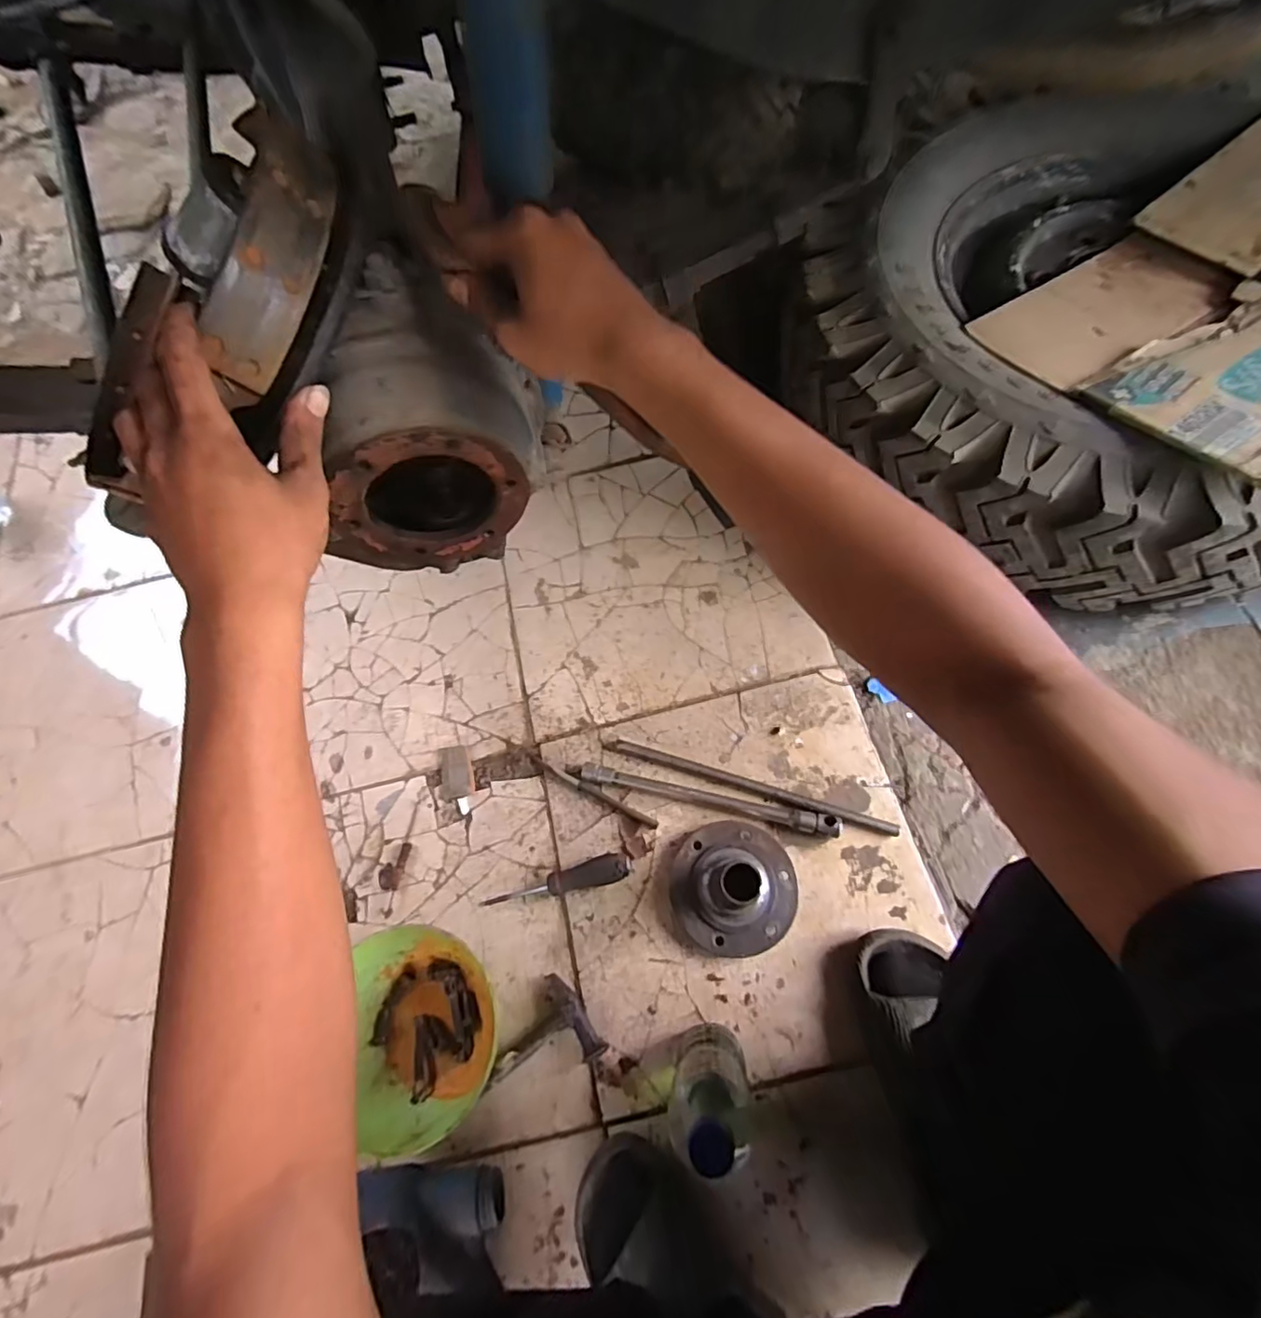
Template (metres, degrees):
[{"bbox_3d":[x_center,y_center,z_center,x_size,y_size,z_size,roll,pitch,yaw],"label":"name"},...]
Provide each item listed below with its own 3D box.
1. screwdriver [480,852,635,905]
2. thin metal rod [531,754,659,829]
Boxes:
[{"bbox_3d":[-0.084,0.258,0.671,0.174,0.031,0.030,-18,67,9],"label":"screwdriver"},{"bbox_3d":[-0.047,0.159,0.703,0.174,0.015,0.011,27,70,12],"label":"thin metal rod"}]

